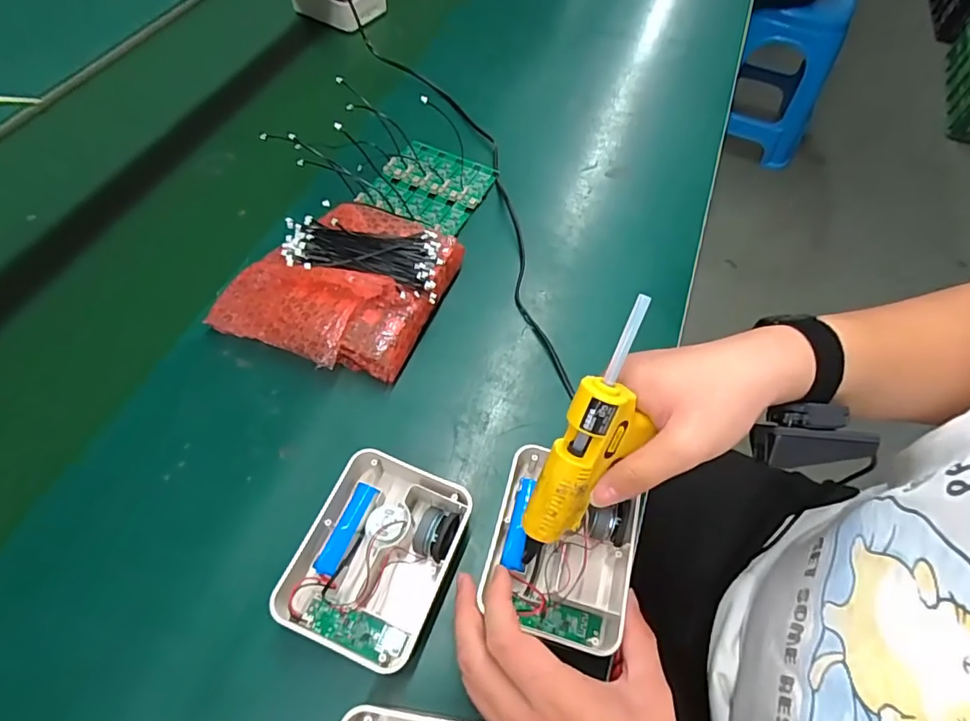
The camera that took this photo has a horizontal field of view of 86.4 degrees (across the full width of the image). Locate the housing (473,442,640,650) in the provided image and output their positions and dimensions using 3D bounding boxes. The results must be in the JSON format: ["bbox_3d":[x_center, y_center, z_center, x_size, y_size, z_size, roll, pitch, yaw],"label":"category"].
[{"bbox_3d":[0.057,0.137,0.386,0.101,0.042,0.121,15,58,6],"label":"housing"}]

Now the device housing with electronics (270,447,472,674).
[{"bbox_3d":[-0.076,0.141,0.375,0.098,0.041,0.128,21,59,9],"label":"device housing with electronics"}]

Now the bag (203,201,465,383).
[{"bbox_3d":[-0.136,-0.079,0.498,0.184,0.061,0.183,21,59,10],"label":"bag"}]

